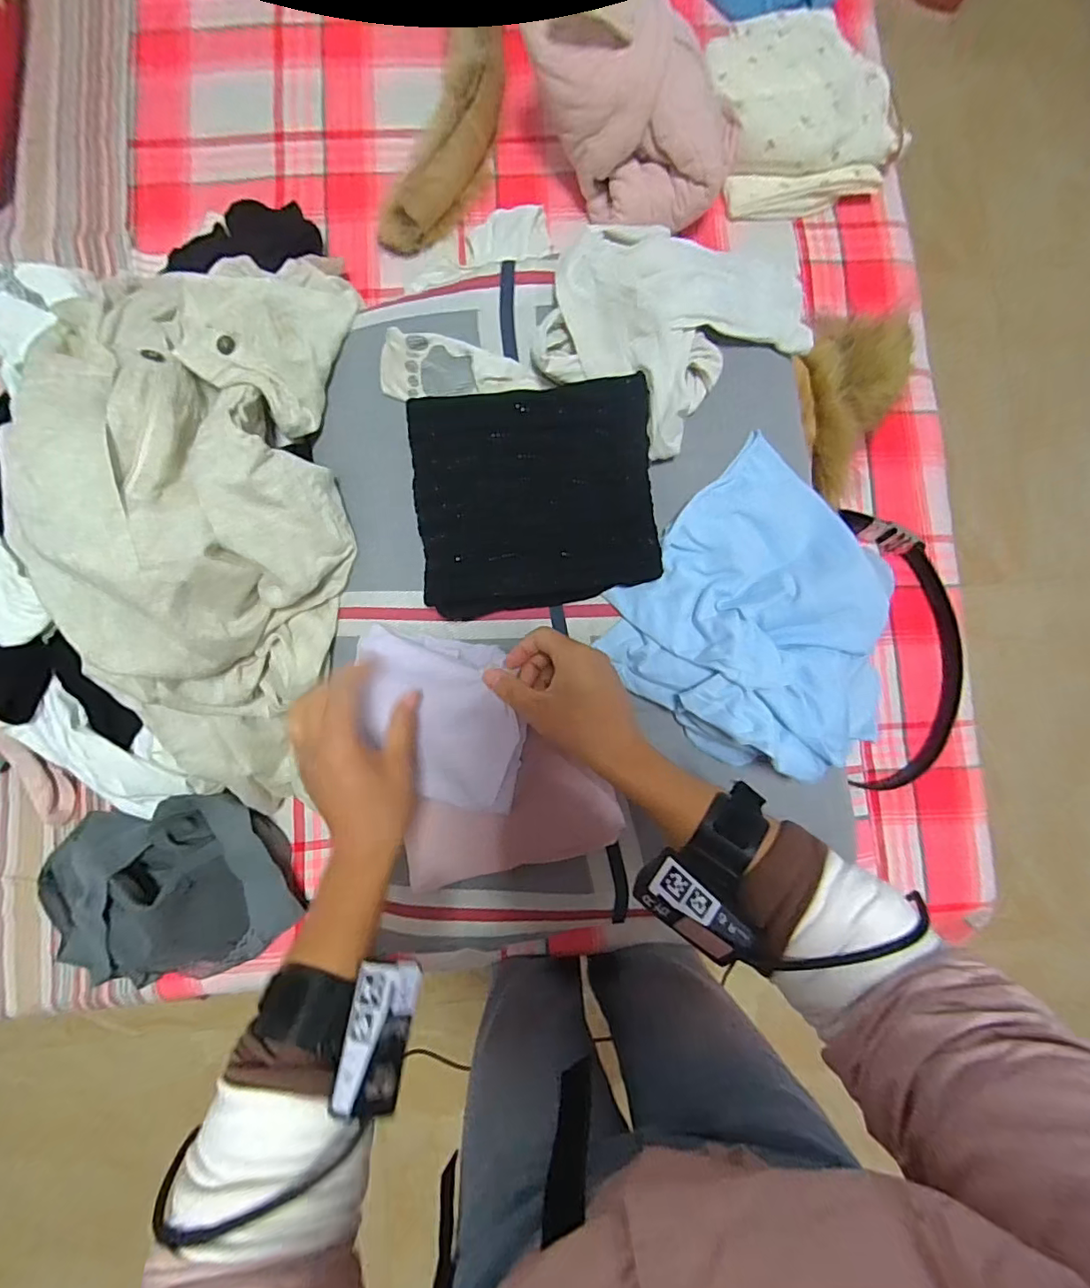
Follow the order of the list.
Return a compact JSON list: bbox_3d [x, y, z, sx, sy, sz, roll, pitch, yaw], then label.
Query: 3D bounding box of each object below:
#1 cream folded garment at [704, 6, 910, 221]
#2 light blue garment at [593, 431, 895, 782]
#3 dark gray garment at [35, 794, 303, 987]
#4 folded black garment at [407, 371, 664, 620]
[{"bbox_3d":[0.367,-0.767,0.780,0.235,0.079,0.247,-9,85,-4],"label":"cream folded garment"},{"bbox_3d":[0.192,-0.011,0.454,0.243,0.067,0.229,42,84,1],"label":"light blue garment"},{"bbox_3d":[-0.439,0.291,0.622,0.262,0.096,0.211,-10,85,-4],"label":"dark gray garment"},{"bbox_3d":[-0.008,-0.117,0.439,0.195,0.057,0.170,-6,85,-4],"label":"folded black garment"}]

